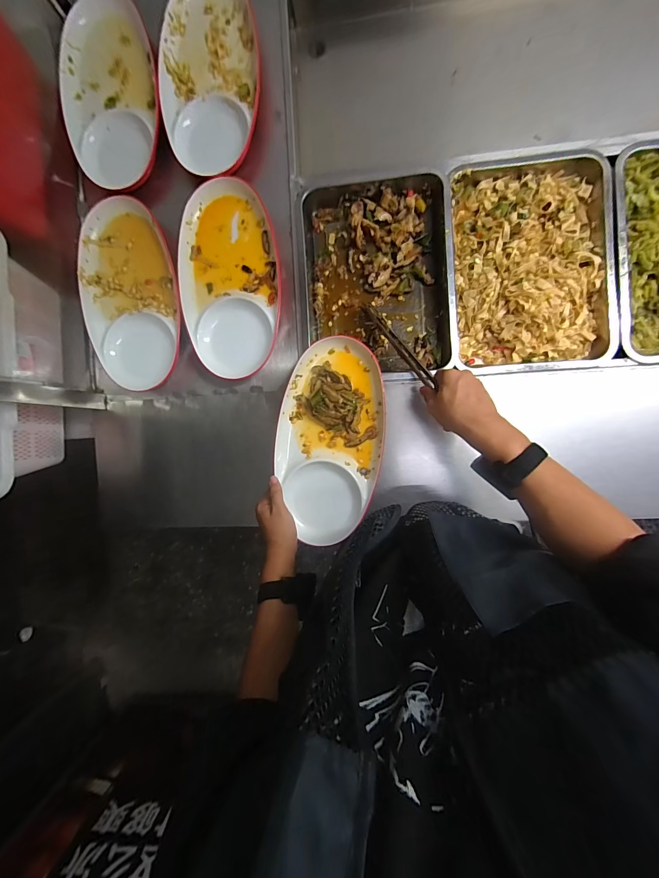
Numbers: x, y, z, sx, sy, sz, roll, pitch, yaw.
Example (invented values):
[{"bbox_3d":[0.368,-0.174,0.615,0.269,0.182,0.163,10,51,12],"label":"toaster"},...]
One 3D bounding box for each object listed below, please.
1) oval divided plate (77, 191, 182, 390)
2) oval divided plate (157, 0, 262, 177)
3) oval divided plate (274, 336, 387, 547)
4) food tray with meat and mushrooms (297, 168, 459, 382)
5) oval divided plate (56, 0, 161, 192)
[{"bbox_3d":[-0.364,-0.270,0.623,0.180,0.034,0.347,-11,90,6],"label":"oval divided plate"},{"bbox_3d":[-0.215,-0.657,0.607,0.186,0.043,0.347,1,91,6],"label":"oval divided plate"},{"bbox_3d":[-0.001,0.003,0.564,0.175,0.038,0.337,6,88,4],"label":"oval divided plate"},{"bbox_3d":[0.079,-0.292,0.604,0.250,0.056,0.381,-5,91,6],"label":"food tray with meat and mushrooms"},{"bbox_3d":[-0.405,-0.649,0.625,0.183,0.038,0.344,-12,90,6],"label":"oval divided plate"}]

